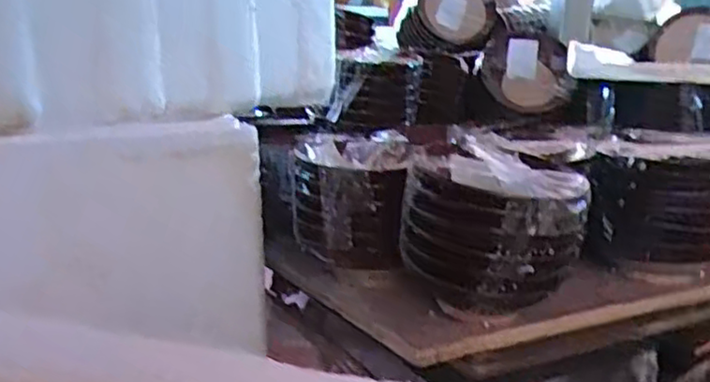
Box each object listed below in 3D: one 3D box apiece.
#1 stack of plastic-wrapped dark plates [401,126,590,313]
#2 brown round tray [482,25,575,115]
[{"bbox_3d":[0.127,0.031,0.645,0.142,0.114,0.114,10,14,39],"label":"stack of plastic-wrapped dark plates"},{"bbox_3d":[0.289,-0.202,1.185,0.149,0.139,0.056,9,7,-1],"label":"brown round tray"}]

